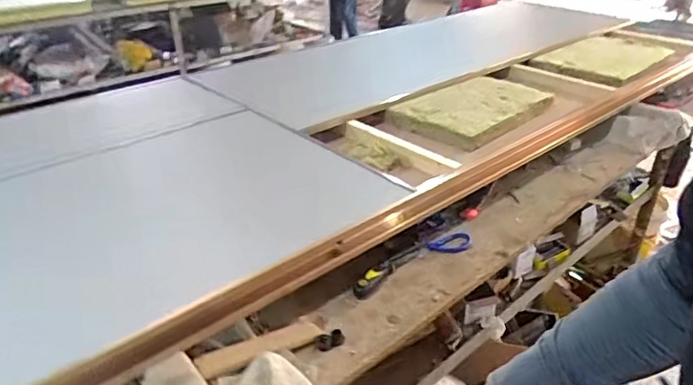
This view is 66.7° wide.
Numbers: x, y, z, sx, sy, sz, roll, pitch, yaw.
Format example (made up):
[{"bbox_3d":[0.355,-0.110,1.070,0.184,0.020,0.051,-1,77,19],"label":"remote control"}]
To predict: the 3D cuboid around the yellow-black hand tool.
[{"bbox_3d":[0.080,0.138,0.999,0.036,0.029,0.204,22,34,35],"label":"yellow-black hand tool"}]

